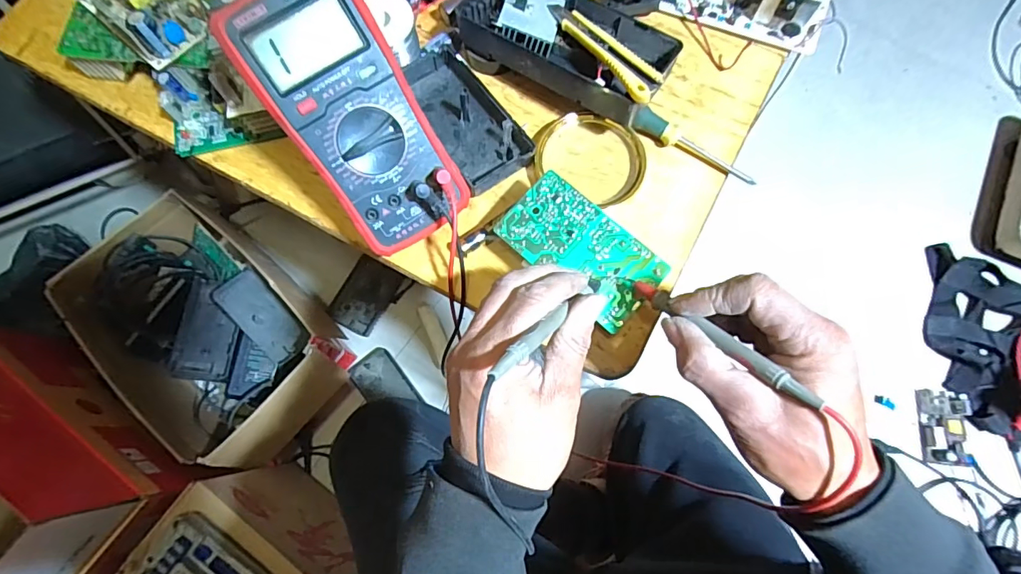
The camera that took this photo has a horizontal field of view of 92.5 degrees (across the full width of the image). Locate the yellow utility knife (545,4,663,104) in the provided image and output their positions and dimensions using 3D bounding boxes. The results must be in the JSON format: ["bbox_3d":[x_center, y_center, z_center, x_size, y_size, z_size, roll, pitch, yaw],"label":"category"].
[{"bbox_3d":[0.071,-0.186,0.378,0.026,0.008,0.126,-30,64,-7],"label":"yellow utility knife"}]

